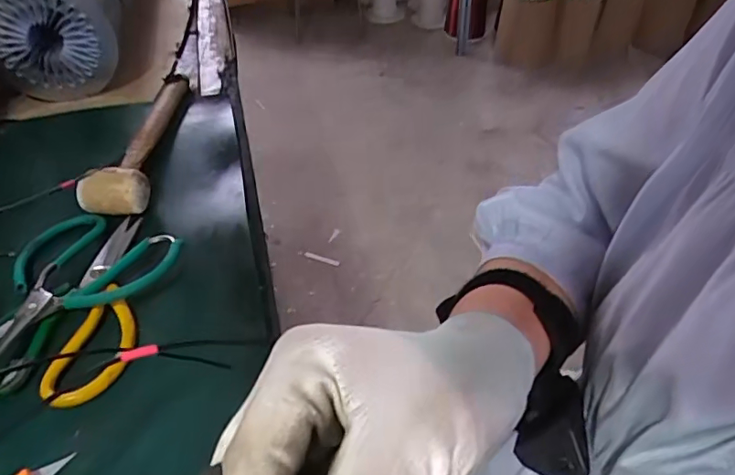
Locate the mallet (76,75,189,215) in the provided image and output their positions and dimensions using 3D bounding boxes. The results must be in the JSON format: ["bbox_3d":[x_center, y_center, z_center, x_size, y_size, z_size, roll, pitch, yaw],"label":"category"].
[{"bbox_3d":[-0.248,-0.124,0.591,0.064,0.040,0.273,2,43,-3],"label":"mallet"}]

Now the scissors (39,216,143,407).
[{"bbox_3d":[-0.214,0.044,0.431,0.058,0.013,0.199,-1,43,-7],"label":"scissors"}]

